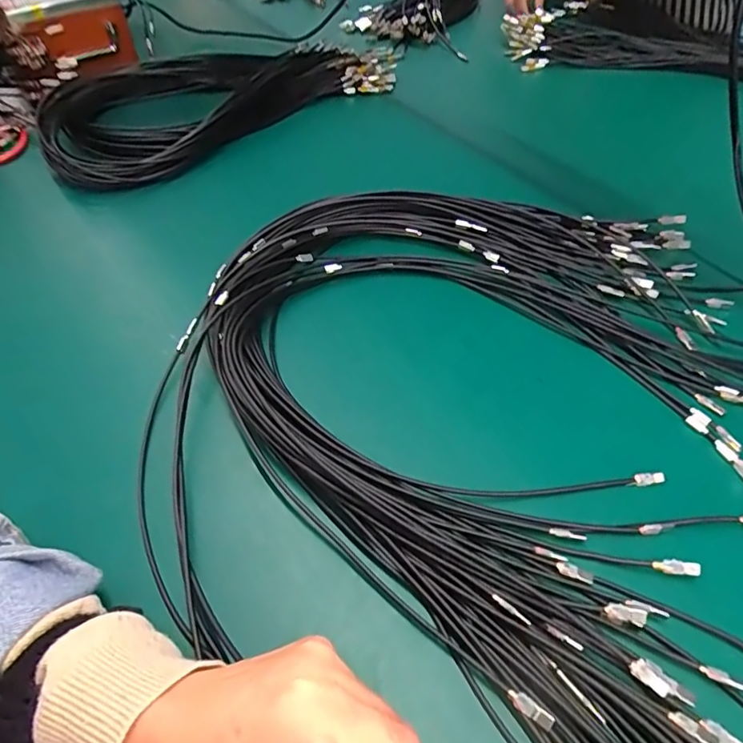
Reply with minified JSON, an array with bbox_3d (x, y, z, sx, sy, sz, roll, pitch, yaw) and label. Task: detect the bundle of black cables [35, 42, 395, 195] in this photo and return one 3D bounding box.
[{"bbox_3d":[-0.196,-0.383,0.726,0.499,0.077,0.177,-35,59,-24],"label":"bundle of black cables"}]

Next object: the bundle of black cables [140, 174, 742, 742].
[{"bbox_3d":[0.104,0.005,0.427,0.524,0.034,0.529,27,55,20],"label":"bundle of black cables"}]

